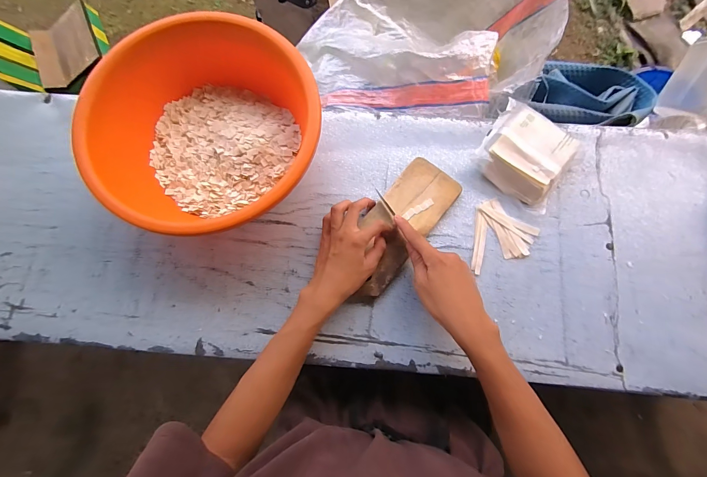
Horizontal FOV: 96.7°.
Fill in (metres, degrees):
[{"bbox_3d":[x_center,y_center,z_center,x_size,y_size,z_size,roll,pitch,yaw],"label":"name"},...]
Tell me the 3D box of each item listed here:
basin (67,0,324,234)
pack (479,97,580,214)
[{"bbox_3d":[-0.199,-0.143,0.450,0.302,0.117,0.289,0,76,0],"label":"basin"},{"bbox_3d":[0.267,-0.131,0.484,0.131,0.041,0.126,36,79,9],"label":"pack"}]

